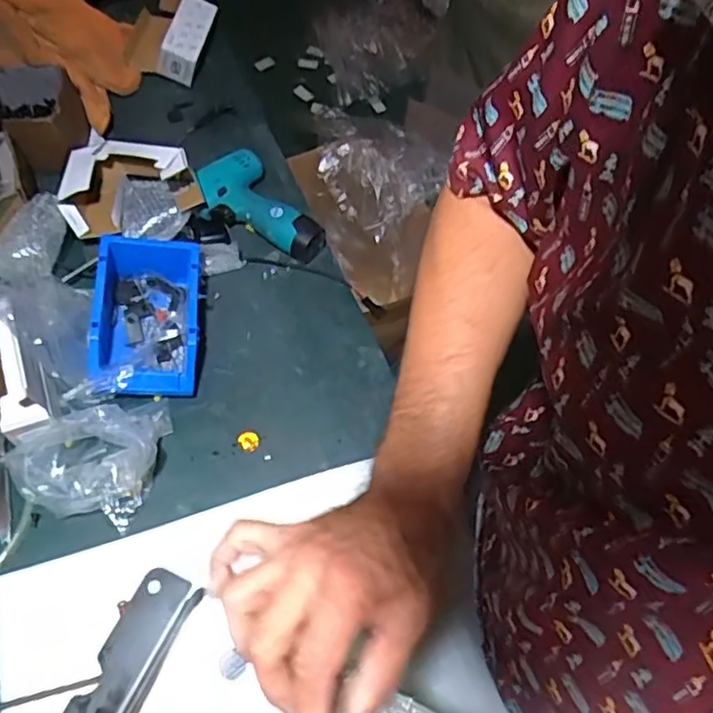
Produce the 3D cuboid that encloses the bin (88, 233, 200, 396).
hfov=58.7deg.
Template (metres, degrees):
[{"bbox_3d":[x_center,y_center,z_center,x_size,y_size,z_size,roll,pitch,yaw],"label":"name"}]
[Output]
[{"bbox_3d":[-0.244,-0.045,0.754,0.115,0.087,0.199,-3,63,-6],"label":"bin"}]

